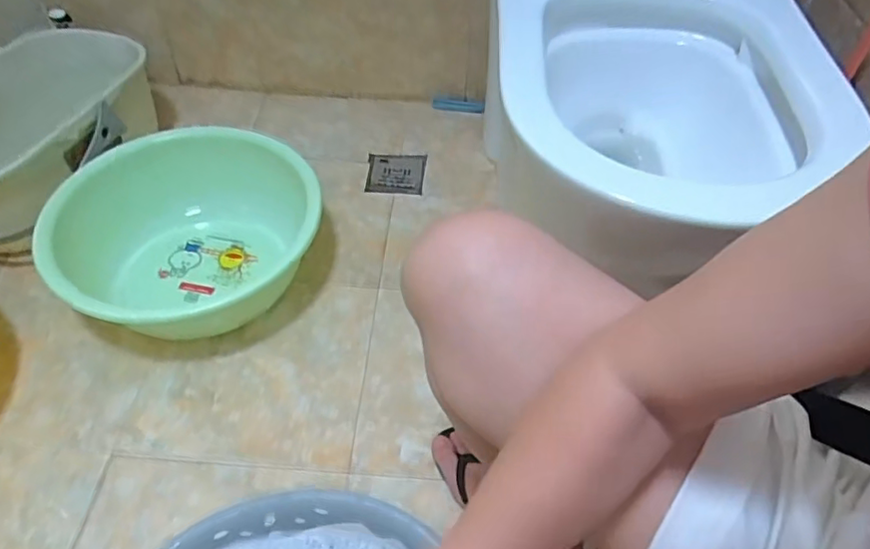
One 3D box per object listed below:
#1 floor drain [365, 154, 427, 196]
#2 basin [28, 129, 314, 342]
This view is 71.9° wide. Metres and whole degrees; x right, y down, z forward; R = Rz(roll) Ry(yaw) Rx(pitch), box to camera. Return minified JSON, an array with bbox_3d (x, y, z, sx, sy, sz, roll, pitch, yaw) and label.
[{"bbox_3d":[-0.066,-0.175,1.031,0.100,0.012,0.089,-1,50,-3],"label":"floor drain"},{"bbox_3d":[-0.339,-0.059,0.817,0.267,0.136,0.335,35,57,24],"label":"basin"}]

